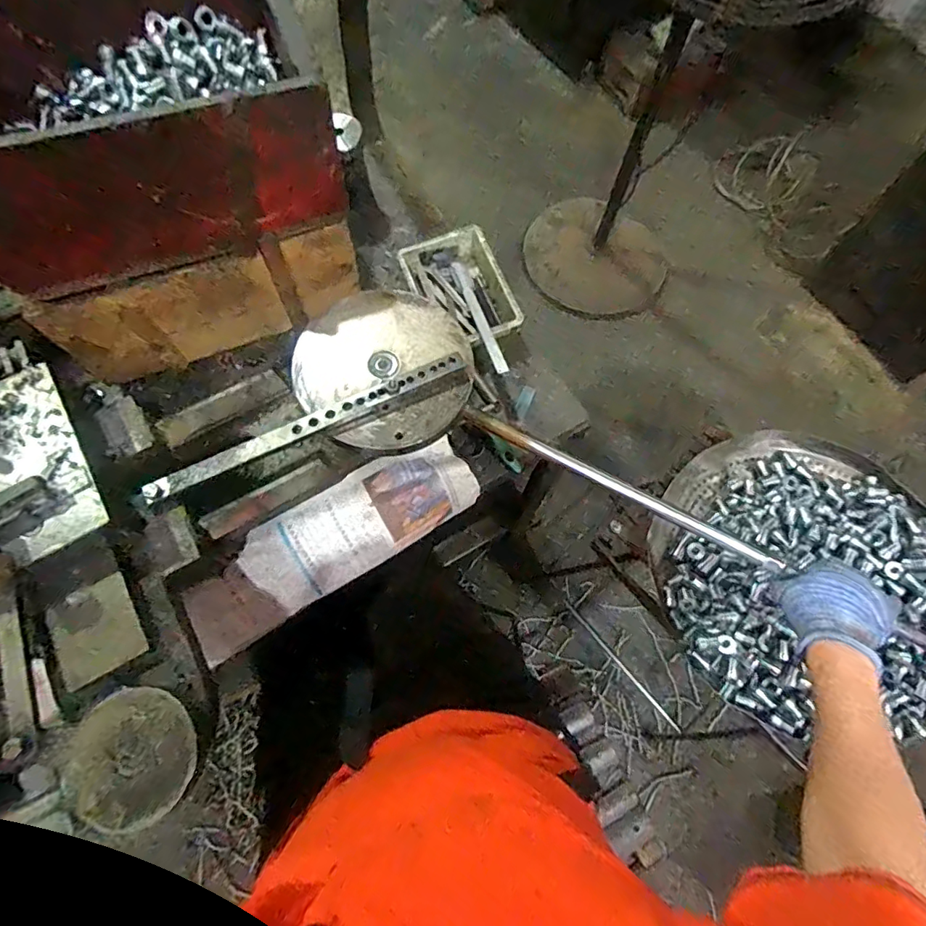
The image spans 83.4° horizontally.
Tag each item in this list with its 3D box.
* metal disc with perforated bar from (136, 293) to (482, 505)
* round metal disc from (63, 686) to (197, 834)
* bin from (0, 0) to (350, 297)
[{"bbox_3d":[-0.153,-0.086,0.543,0.321,0.025,0.183,-15,71,-7],"label":"metal disc with perforated bar"},{"bbox_3d":[-0.258,0.228,0.402,0.094,0.008,0.095,1,70,-2],"label":"round metal disc"},{"bbox_3d":[-0.319,-0.351,0.519,0.319,0.145,0.238,-23,72,-10],"label":"bin"}]

